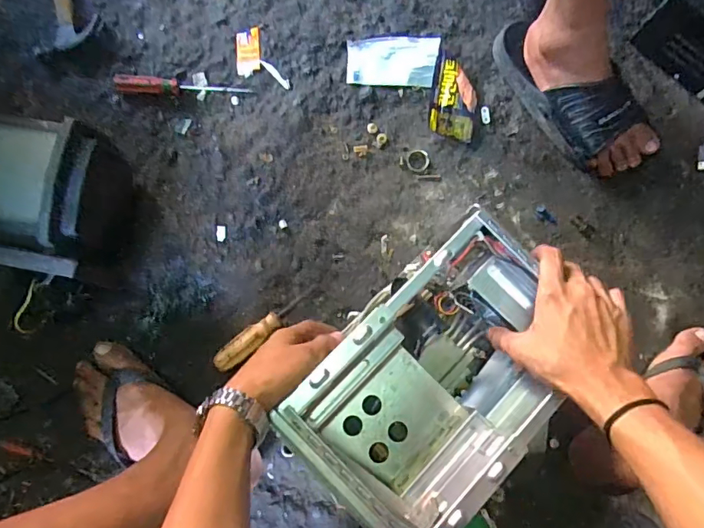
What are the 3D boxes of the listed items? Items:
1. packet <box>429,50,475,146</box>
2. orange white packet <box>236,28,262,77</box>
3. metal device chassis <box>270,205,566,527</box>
[{"bbox_3d":[0.146,-0.240,0.696,0.063,0.024,0.131,8,78,1],"label":"packet"},{"bbox_3d":[-0.150,-0.308,0.712,0.034,0.018,0.065,-1,78,-1],"label":"orange white packet"},{"bbox_3d":[0.087,0.119,0.517,0.178,0.167,0.267,43,81,7],"label":"metal device chassis"}]

